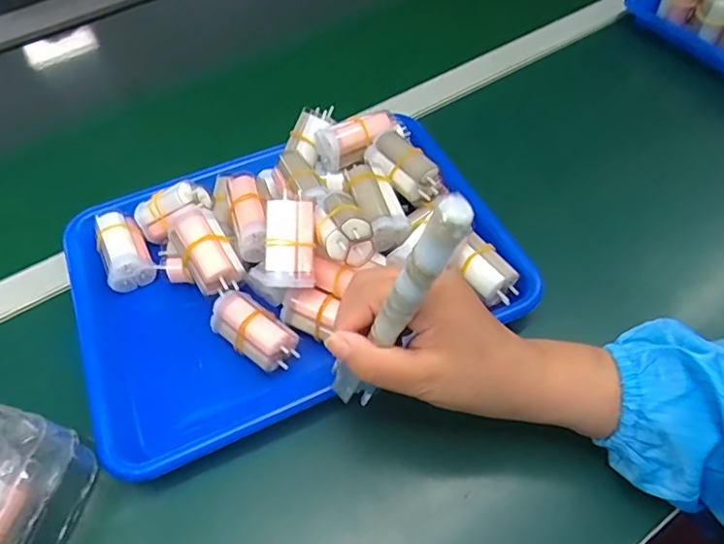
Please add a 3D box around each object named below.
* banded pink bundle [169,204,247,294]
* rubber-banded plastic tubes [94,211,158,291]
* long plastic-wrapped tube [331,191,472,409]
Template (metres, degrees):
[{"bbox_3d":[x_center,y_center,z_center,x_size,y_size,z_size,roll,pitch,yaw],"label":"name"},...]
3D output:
[{"bbox_3d":[-0.114,-0.016,0.407,0.041,0.025,0.067,-19,68,-43],"label":"banded pink bundle"},{"bbox_3d":[-0.198,-0.021,0.448,0.036,0.024,0.069,-24,68,-14],"label":"rubber-banded plastic tubes"},{"bbox_3d":[0.017,0.022,0.276,0.016,0.151,0.018,-1,49,-27],"label":"long plastic-wrapped tube"}]

